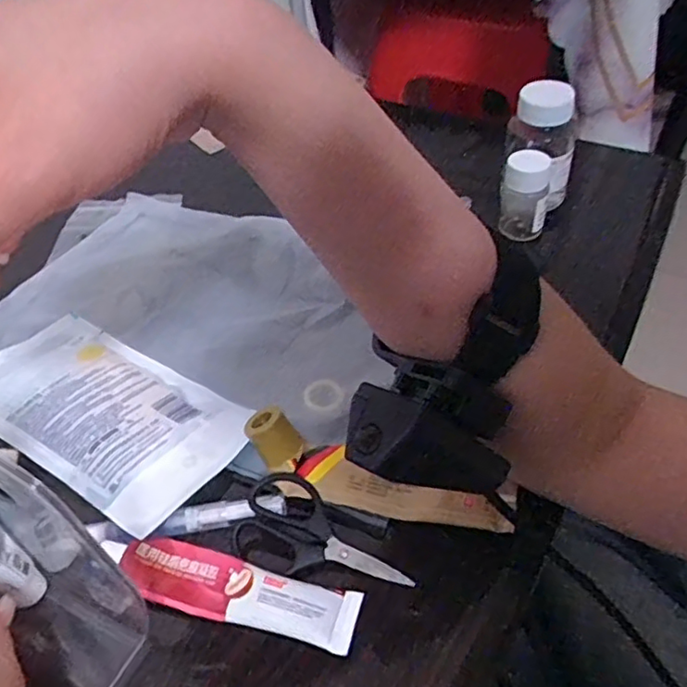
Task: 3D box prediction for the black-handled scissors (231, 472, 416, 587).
[{"bbox_3d":[-0.009,0.092,0.292,0.085,0.010,0.042,17,49,21],"label":"black-handled scissors"}]

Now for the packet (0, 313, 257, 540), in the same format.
[{"bbox_3d":[-0.141,0.035,0.359,0.172,0.012,0.091,23,51,26],"label":"packet"}]

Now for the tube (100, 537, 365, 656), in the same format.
[{"bbox_3d":[-0.052,0.112,0.283,0.118,0.013,0.027,9,46,14],"label":"tube"}]

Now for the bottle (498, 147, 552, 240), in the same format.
[{"bbox_3d":[0.128,-0.104,0.440,0.031,0.063,0.031,9,46,14],"label":"bottle"}]

